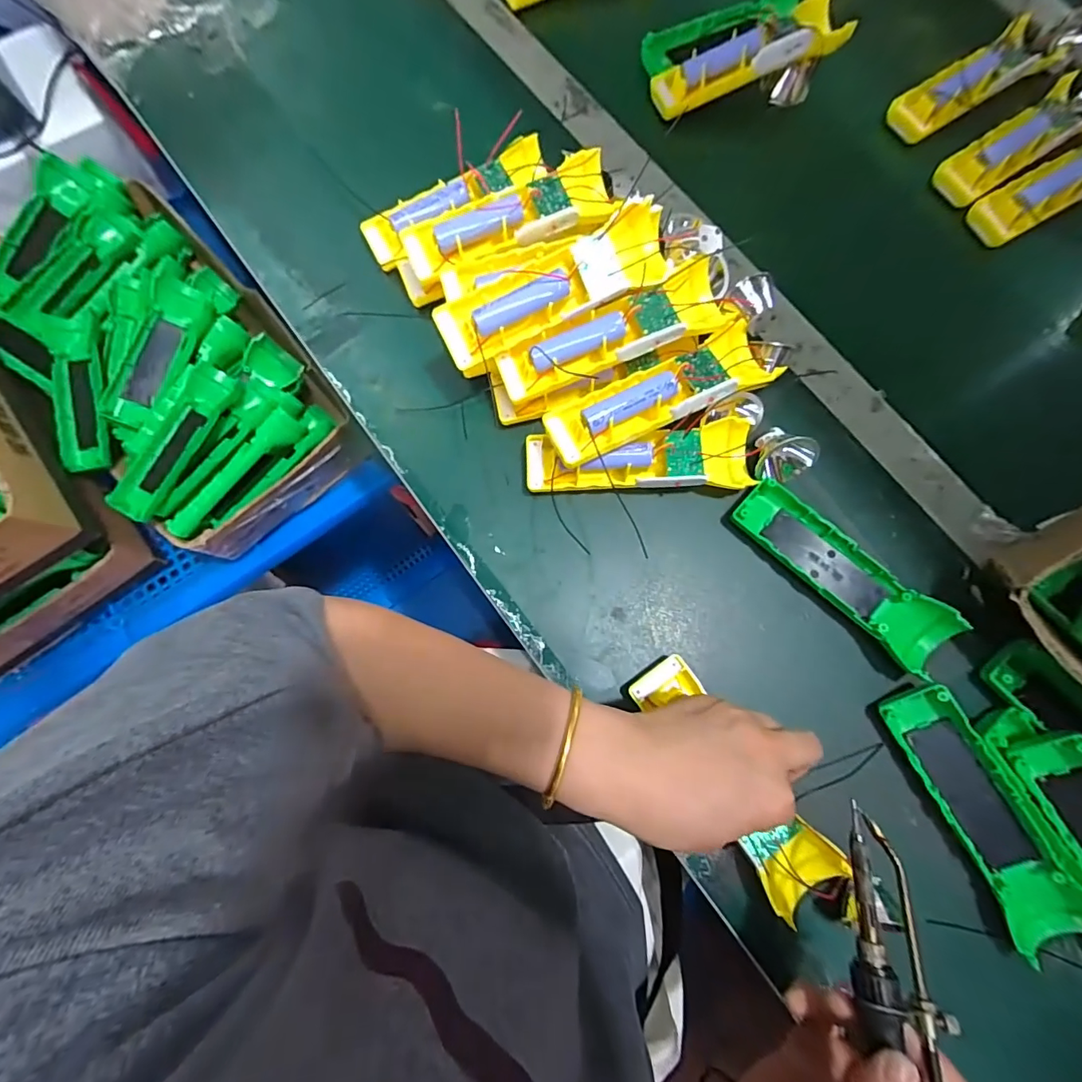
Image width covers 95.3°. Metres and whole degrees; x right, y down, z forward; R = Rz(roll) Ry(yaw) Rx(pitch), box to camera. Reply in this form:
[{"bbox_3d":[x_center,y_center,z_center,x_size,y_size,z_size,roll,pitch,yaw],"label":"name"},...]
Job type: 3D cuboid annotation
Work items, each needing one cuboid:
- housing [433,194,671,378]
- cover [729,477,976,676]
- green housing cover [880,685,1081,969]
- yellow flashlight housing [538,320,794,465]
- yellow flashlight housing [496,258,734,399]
[{"bbox_3d":[0.015,-0.174,0.338,0.177,0.039,0.052,-26,80,-6],"label":"housing"},{"bbox_3d":[0.213,0.023,0.354,0.162,0.031,0.046,43,81,7],"label":"cover"},{"bbox_3d":[0.287,0.175,0.318,0.052,0.025,0.164,-28,77,15],"label":"green housing cover"},{"bbox_3d":[0.086,-0.103,0.346,0.165,0.038,0.046,-25,80,-6],"label":"yellow flashlight housing"},{"bbox_3d":[0.050,-0.146,0.345,0.163,0.024,0.047,-20,79,-5],"label":"yellow flashlight housing"}]

